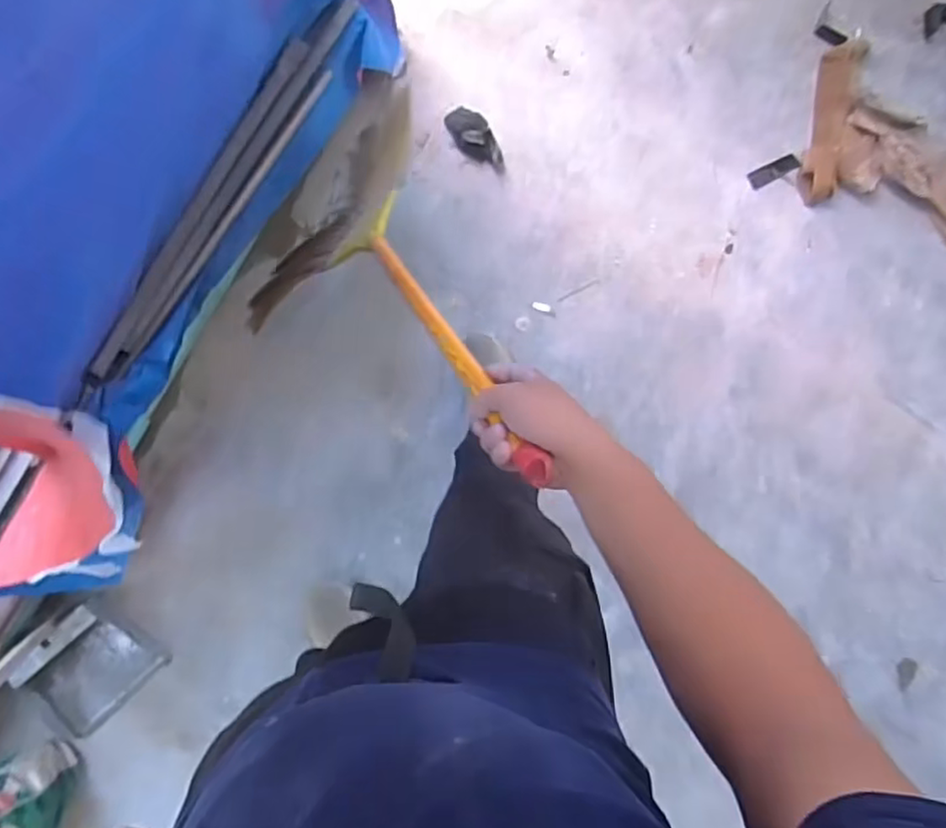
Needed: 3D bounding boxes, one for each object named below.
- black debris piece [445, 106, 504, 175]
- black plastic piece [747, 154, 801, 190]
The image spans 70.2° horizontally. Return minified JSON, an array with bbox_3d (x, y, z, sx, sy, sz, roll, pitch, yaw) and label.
[{"bbox_3d":[0.010,-0.556,1.365,0.156,0.038,0.080,43,86,-17],"label":"black debris piece"},{"bbox_3d":[0.640,-0.517,1.432,0.103,0.008,0.036,-25,91,14],"label":"black plastic piece"}]

